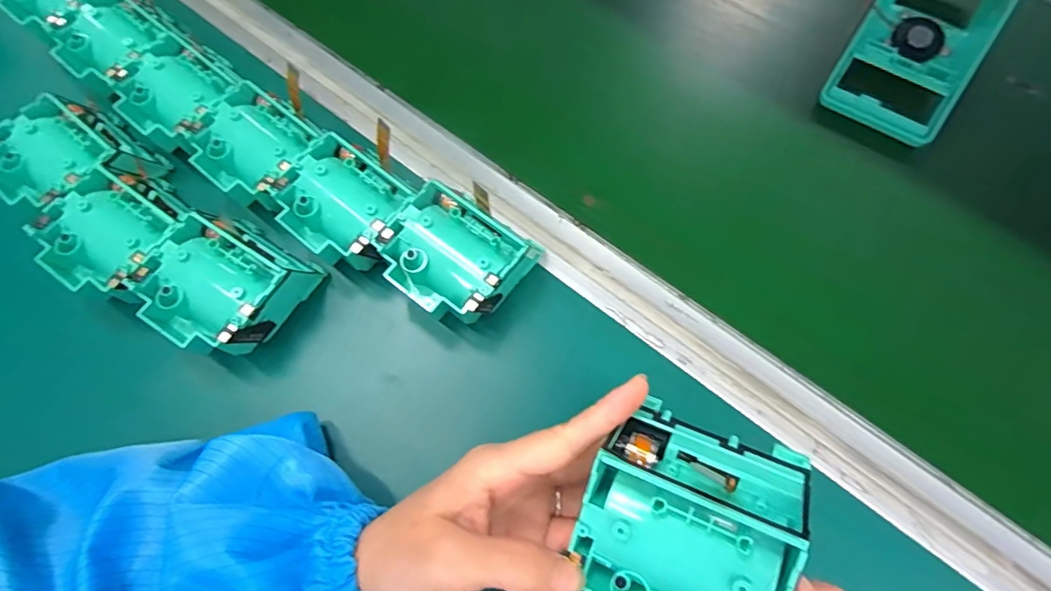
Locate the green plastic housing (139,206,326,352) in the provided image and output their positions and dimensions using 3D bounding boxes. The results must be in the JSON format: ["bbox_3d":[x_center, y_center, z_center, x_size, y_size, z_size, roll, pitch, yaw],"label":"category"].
[{"bbox_3d":[-0.178,-0.004,0.318,0.075,0.044,0.078,26,74,10],"label":"green plastic housing"}]

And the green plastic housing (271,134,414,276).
[{"bbox_3d":[-0.108,-0.052,0.333,0.077,0.044,0.069,38,76,14],"label":"green plastic housing"}]

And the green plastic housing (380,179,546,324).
[{"bbox_3d":[-0.041,-0.022,0.321,0.074,0.043,0.073,37,76,13],"label":"green plastic housing"}]

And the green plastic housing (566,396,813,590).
[{"bbox_3d":[0.062,0.091,0.206,0.072,0.047,0.081,25,100,24],"label":"green plastic housing"}]

